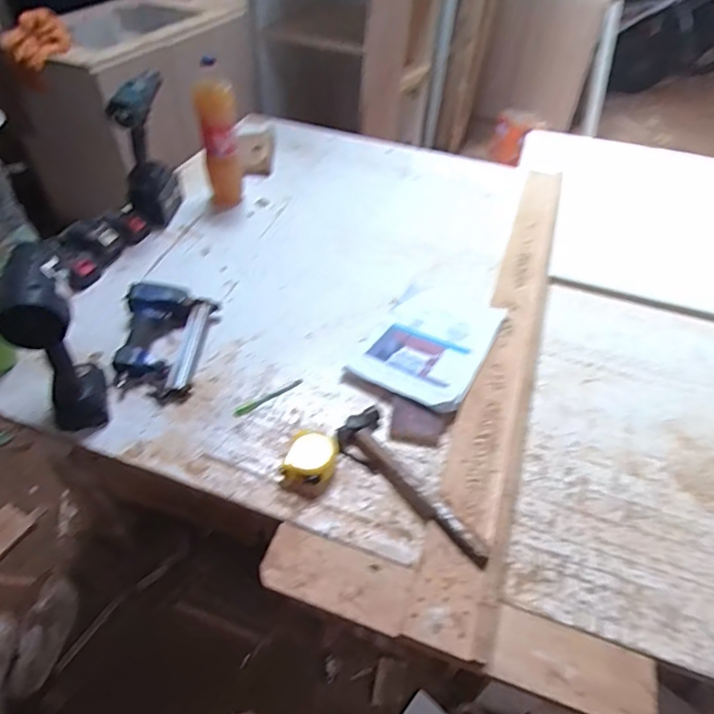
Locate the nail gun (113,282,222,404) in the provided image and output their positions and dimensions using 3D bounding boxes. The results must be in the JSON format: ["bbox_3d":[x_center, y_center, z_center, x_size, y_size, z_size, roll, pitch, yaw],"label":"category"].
[{"bbox_3d":[-0.336,-0.029,0.905,0.157,0.055,0.239,1,45,-3],"label":"nail gun"}]

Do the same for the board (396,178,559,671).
[{"bbox_3d":[0.306,-0.062,0.996,0.115,0.024,1.205,17,48,11],"label":"board"}]

